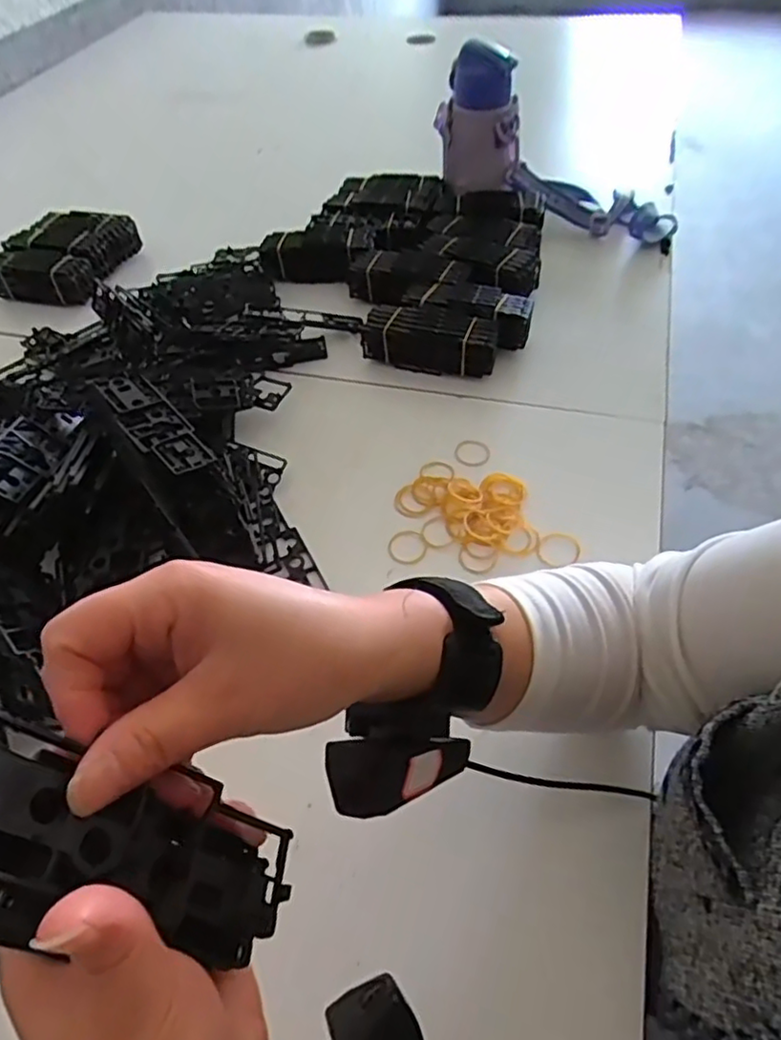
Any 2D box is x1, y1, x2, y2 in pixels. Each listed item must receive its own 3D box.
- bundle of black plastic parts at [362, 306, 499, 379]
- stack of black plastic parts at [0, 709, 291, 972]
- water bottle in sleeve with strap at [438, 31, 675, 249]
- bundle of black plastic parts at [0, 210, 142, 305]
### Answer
[{"bbox_3d":[0.039,-0.174,0.625,0.129,0.047,0.049,13,52,16],"label":"bundle of black plastic parts"},{"bbox_3d":[-0.086,0.096,0.188,0.016,0.130,0.049,-25,41,35],"label":"stack of black plastic parts"},{"bbox_3d":[0.196,-0.440,0.760,0.308,0.176,0.098,18,54,18],"label":"water bottle in sleeve with strap"},{"bbox_3d":[-0.390,-0.319,0.768,0.144,0.041,0.144,6,51,10],"label":"bundle of black plastic parts"}]

